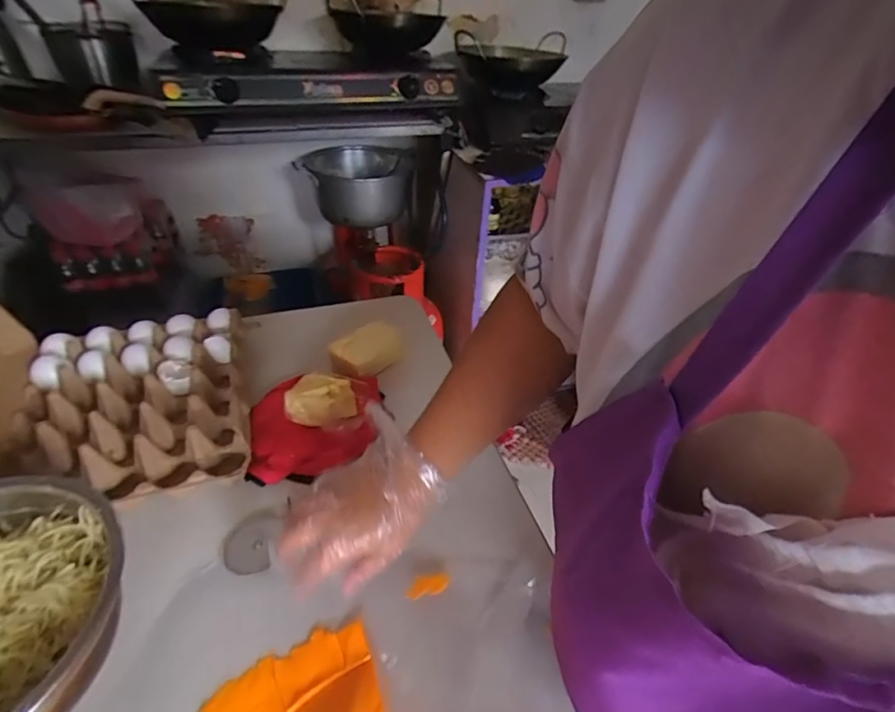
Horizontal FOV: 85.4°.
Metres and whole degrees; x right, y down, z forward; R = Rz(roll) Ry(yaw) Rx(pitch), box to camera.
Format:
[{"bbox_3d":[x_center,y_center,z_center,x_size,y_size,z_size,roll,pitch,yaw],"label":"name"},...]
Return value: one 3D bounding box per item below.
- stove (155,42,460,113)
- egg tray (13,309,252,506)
[{"bbox_3d":[-0.352,-0.723,1.242,0.667,0.088,0.376,-14,41,-20],"label":"stove"},{"bbox_3d":[-0.361,0.061,0.563,0.237,0.063,0.269,-12,41,-18],"label":"egg tray"}]

